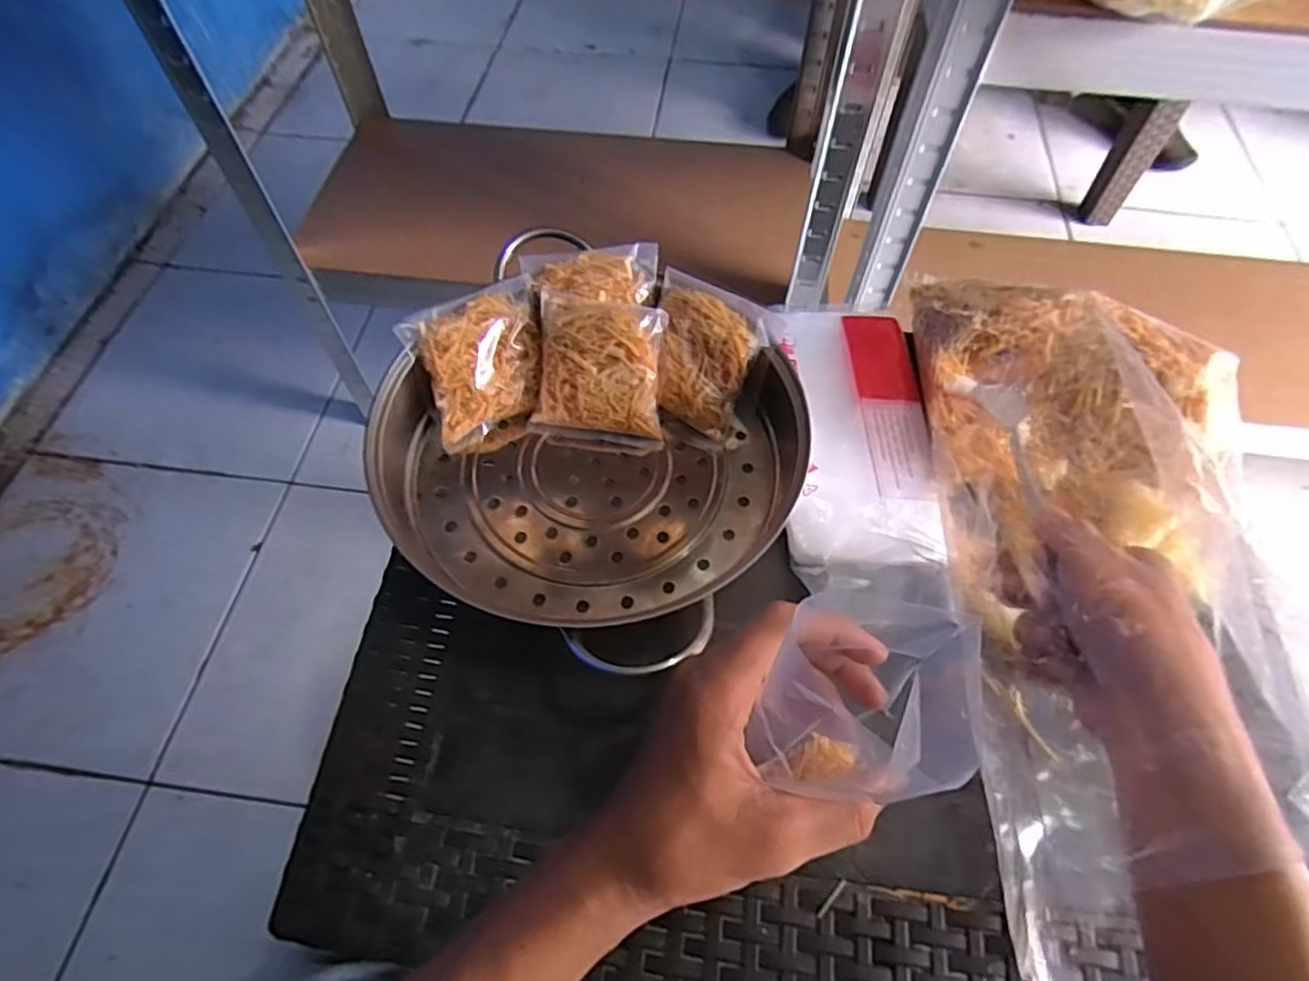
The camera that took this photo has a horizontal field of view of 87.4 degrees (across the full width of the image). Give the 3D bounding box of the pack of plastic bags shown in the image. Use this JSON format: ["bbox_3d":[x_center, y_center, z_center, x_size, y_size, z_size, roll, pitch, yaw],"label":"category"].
[{"bbox_3d":[0.137,-0.037,0.460,0.094,0.025,0.227,2,59,0],"label":"pack of plastic bags"}]

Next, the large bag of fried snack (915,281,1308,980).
[{"bbox_3d":[0.270,0.045,0.403,0.191,0.055,0.409,4,68,1],"label":"large bag of fried snack"}]

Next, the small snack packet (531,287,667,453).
[{"bbox_3d":[-0.037,-0.076,0.462,0.086,0.097,0.020,9,17,4],"label":"small snack packet"}]

